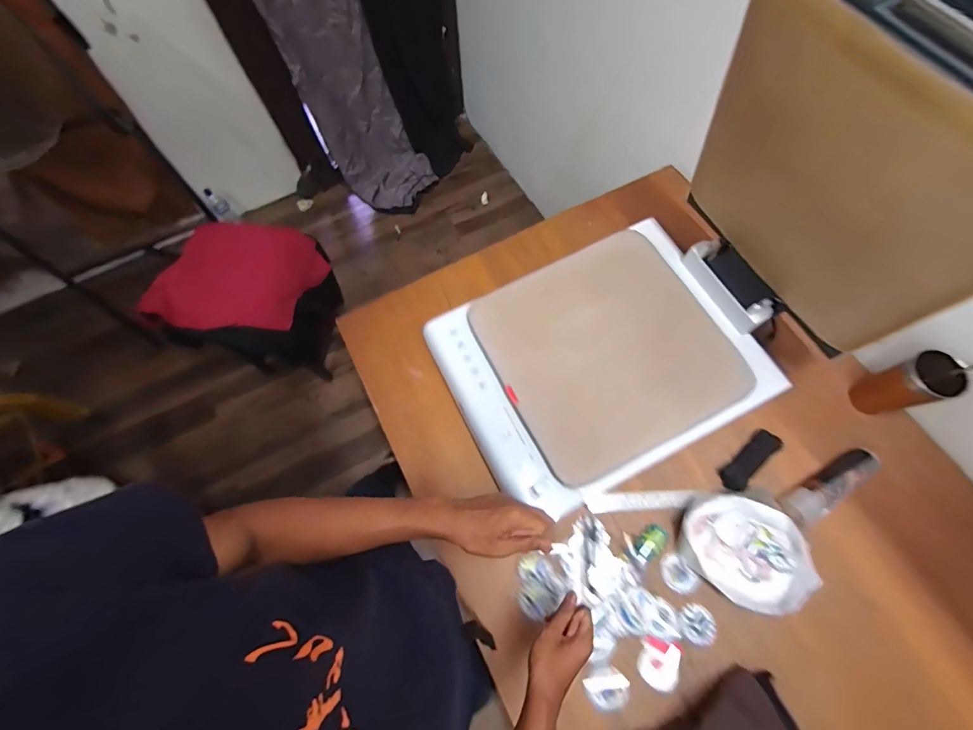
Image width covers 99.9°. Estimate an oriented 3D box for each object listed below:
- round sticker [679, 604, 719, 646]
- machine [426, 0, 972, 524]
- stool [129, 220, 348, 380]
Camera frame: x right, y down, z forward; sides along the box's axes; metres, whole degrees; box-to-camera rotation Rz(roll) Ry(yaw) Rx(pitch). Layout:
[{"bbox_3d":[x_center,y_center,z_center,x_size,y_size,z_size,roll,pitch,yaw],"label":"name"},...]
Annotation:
[{"bbox_3d":[0.345,0.422,0.665,0.059,0.007,0.055,-1,69,2],"label":"round sticker"},{"bbox_3d":[0.227,-0.110,0.537,0.574,0.502,0.398,-26,71,-8],"label":"machine"},{"bbox_3d":[-0.743,-0.177,1.463,0.431,0.584,0.425,-1,69,2],"label":"stool"}]

